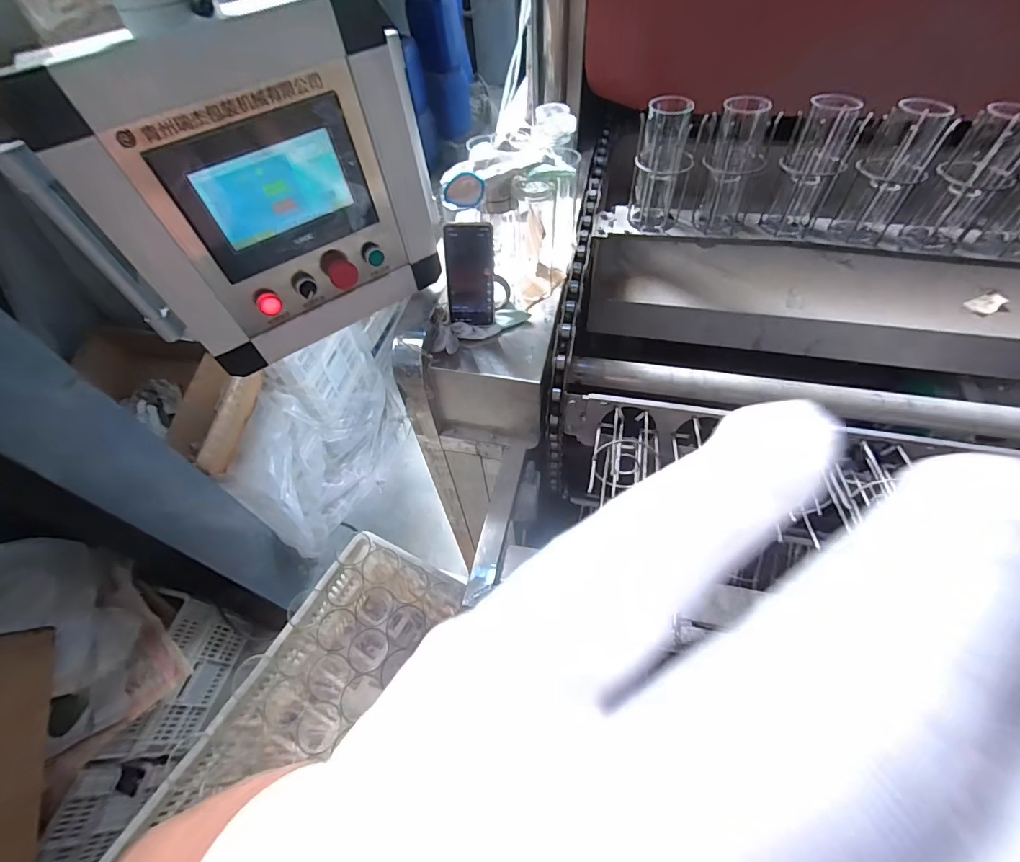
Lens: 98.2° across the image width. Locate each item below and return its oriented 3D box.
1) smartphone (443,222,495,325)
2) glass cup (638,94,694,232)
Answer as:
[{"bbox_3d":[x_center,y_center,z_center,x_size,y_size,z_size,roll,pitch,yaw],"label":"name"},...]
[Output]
[{"bbox_3d":[-0.062,-0.246,0.705,0.076,0.157,0.012,-2,35,-3],"label":"smartphone"},{"bbox_3d":[0.257,-0.446,0.750,0.071,0.181,0.066,12,57,11],"label":"glass cup"}]

